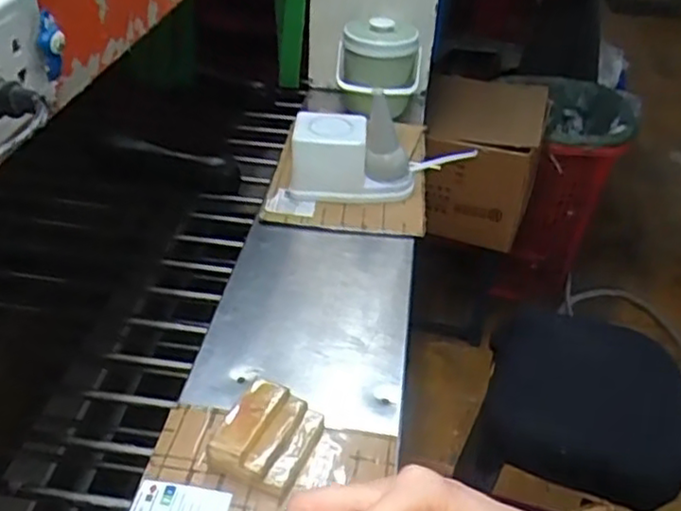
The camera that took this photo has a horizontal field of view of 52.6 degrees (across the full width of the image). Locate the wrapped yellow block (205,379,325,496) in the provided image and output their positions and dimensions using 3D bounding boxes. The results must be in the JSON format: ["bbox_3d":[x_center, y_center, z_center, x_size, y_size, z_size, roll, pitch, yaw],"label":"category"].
[{"bbox_3d":[-0.069,0.178,0.666,0.079,0.044,0.097,17,38,17],"label":"wrapped yellow block"}]

